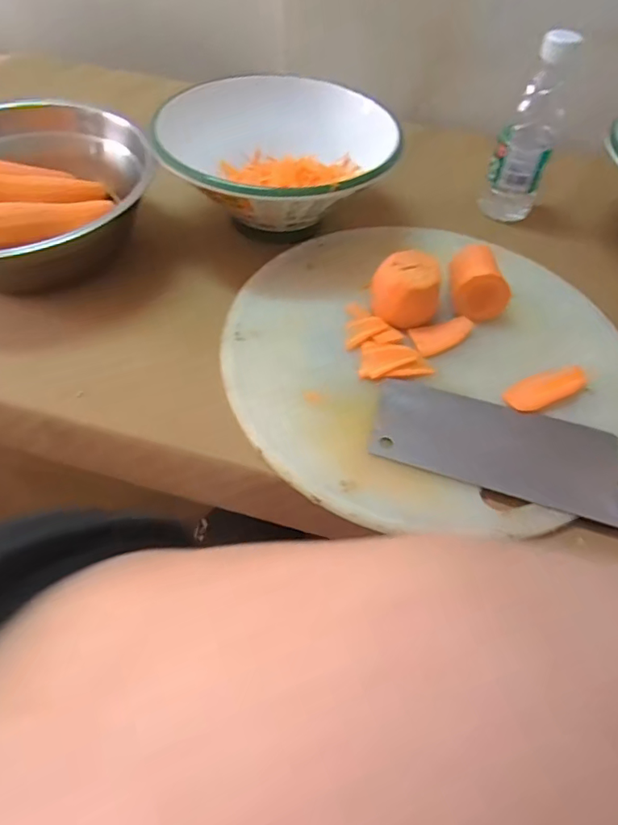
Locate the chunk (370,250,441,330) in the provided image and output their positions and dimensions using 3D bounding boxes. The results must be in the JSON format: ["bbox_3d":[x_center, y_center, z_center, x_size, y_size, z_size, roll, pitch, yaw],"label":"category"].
[{"bbox_3d":[0.084,-0.106,0.456,0.057,0.046,0.050,14,54,8],"label":"chunk"}]

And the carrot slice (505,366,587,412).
[{"bbox_3d":[0.196,-0.021,0.423,0.077,0.010,0.027,-23,57,-17],"label":"carrot slice"}]

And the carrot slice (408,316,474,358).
[{"bbox_3d":[0.118,-0.067,0.458,0.057,0.007,0.026,-16,94,-13],"label":"carrot slice"}]

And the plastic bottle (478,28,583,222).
[{"bbox_3d":[0.229,-0.290,0.543,0.056,0.179,0.055,19,55,11],"label":"plastic bottle"}]

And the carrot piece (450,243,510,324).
[{"bbox_3d":[0.153,-0.121,0.471,0.047,0.041,0.063,6,53,2],"label":"carrot piece"}]

